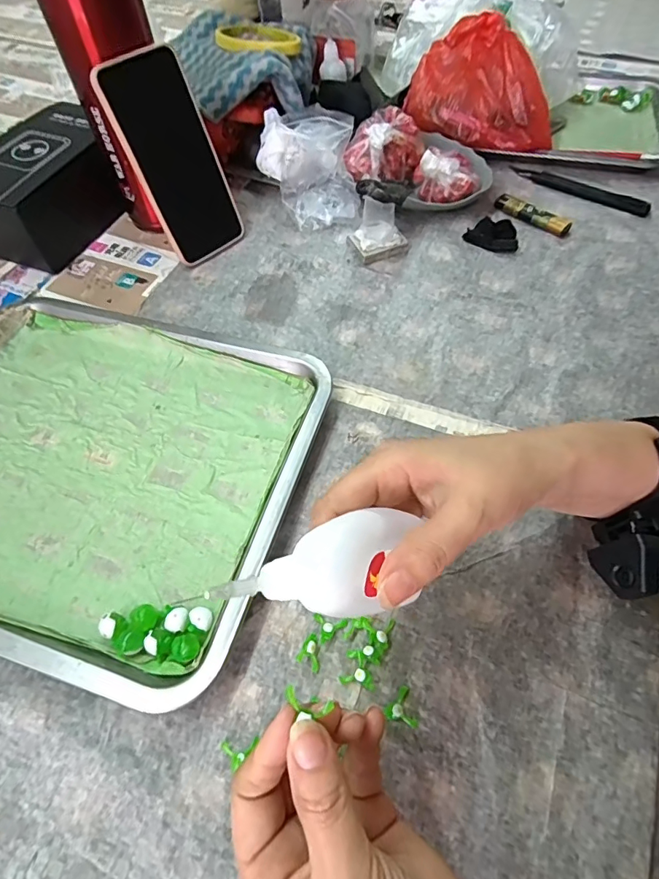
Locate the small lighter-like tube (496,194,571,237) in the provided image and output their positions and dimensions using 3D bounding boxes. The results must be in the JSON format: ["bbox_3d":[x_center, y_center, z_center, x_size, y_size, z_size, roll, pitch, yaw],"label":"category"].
[{"bbox_3d":[0.208,-0.231,0.486,0.080,0.014,0.017,33,64,20],"label":"small lighter-like tube"}]

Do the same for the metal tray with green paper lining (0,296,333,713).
[{"bbox_3d":[-0.175,0.015,0.343,0.302,0.021,0.252,14,59,10],"label":"metal tray with green paper lining"}]

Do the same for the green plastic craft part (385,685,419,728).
[{"bbox_3d":[0.039,0.149,0.260,0.016,0.006,0.020,-13,59,-7],"label":"green plastic craft part"}]

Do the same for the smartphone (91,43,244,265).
[{"bbox_3d":[-0.137,-0.249,0.426,0.075,0.158,0.015,-39,44,-21],"label":"smartphone"}]

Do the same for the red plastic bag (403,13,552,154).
[{"bbox_3d":[0.164,-0.374,0.500,0.160,0.099,0.058,20,61,13],"label":"red plastic bag"}]

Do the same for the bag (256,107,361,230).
[{"bbox_3d":[-0.023,-0.288,0.498,0.097,0.072,0.108,-6,58,-3],"label":"bag"}]

